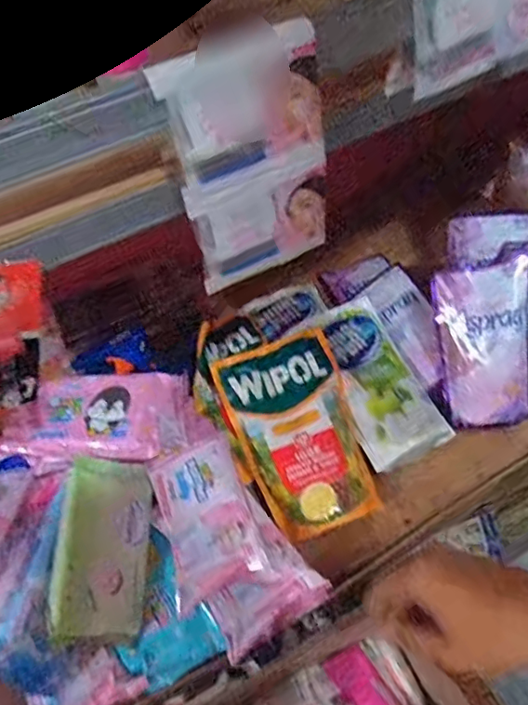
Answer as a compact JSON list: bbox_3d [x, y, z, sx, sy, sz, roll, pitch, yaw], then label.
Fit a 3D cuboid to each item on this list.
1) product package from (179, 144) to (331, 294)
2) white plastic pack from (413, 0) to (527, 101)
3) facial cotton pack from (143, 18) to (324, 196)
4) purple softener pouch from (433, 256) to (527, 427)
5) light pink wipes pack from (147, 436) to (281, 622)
[{"bbox_3d":[0.000,-0.099,0.420,0.106,0.087,0.011,-24,54,-13],"label":"product package"},{"bbox_3d":[0.152,-0.239,0.404,0.114,0.075,0.020,-28,55,-16],"label":"white plastic pack"},{"bbox_3d":[-0.010,-0.157,0.364,0.109,0.081,0.019,-27,54,-15],"label":"facial cotton pack"},{"bbox_3d":[0.262,-0.008,0.666,0.100,0.025,0.185,-7,92,18],"label":"purple softener pouch"},{"bbox_3d":[-0.061,0.164,0.579,0.092,0.023,0.166,-18,53,-8],"label":"light pink wipes pack"}]

